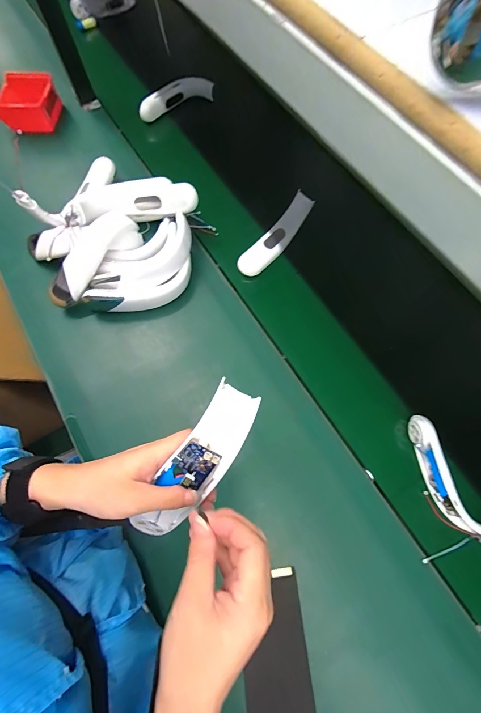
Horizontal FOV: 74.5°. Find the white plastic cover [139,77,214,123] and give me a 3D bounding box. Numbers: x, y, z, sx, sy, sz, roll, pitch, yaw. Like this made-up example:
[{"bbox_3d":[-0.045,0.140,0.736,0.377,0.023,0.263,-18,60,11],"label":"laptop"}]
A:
[{"bbox_3d":[-0.168,-0.663,0.811,0.195,0.055,0.028,-25,72,-7],"label":"white plastic cover"}]

